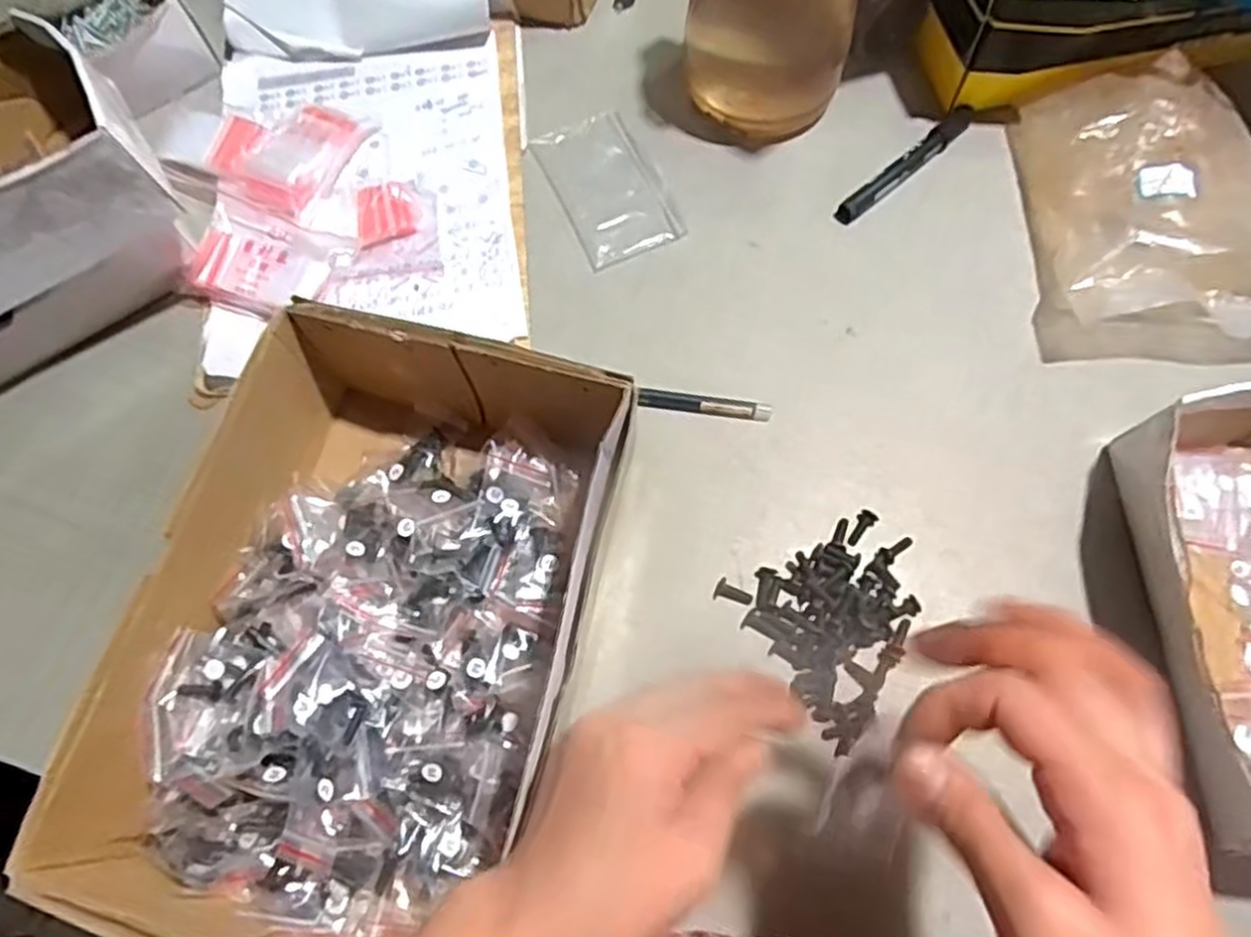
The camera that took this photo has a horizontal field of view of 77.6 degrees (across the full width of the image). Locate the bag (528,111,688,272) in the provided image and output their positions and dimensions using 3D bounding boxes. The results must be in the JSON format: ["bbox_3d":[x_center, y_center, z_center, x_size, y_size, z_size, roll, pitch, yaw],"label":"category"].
[{"bbox_3d":[-0.013,-0.208,0.571,0.073,0.004,0.128,-23,69,-9],"label":"bag"}]

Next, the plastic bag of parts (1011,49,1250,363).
[{"bbox_3d":[0.367,-0.178,0.529,0.164,0.052,0.210,4,68,2],"label":"plastic bag of parts"}]

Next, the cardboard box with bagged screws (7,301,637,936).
[{"bbox_3d":[-0.130,0.083,0.404,0.205,0.097,0.302,12,68,5],"label":"cardboard box with bagged screws"}]

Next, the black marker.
[{"bbox_3d":[0.208,-0.225,0.569,0.143,0.011,0.018,-41,73,-15],"label":"black marker"}]

